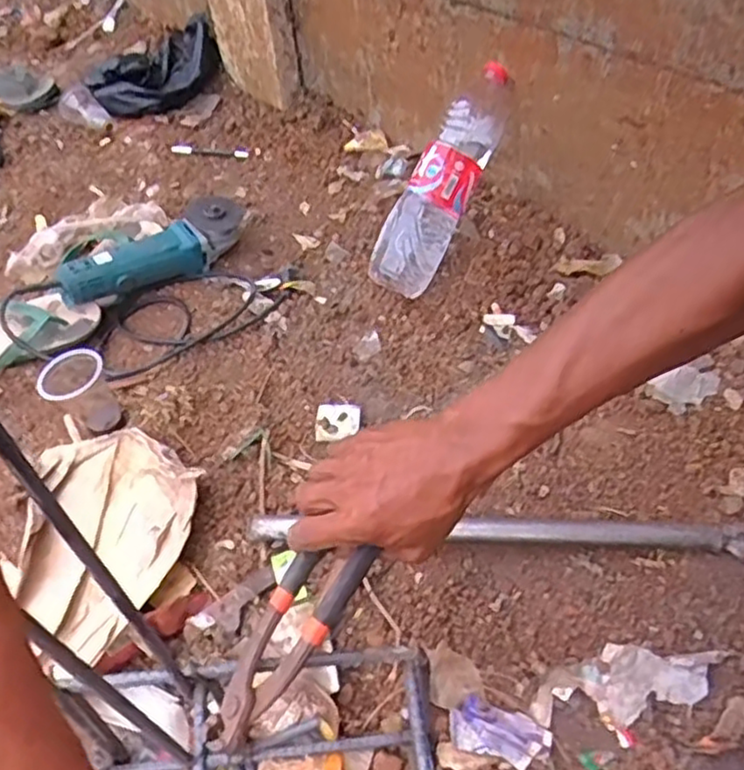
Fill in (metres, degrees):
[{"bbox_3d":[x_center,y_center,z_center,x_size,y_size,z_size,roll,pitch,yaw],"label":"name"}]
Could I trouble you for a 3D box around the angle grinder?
[{"bbox_3d":[-0.292,-0.175,0.956,0.265,0.086,0.068,-26,51,-18],"label":"angle grinder"}]

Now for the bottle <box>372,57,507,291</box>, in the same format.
[{"bbox_3d":[0.093,-0.269,0.914,0.089,0.084,0.308,27,88,25],"label":"bottle"}]

